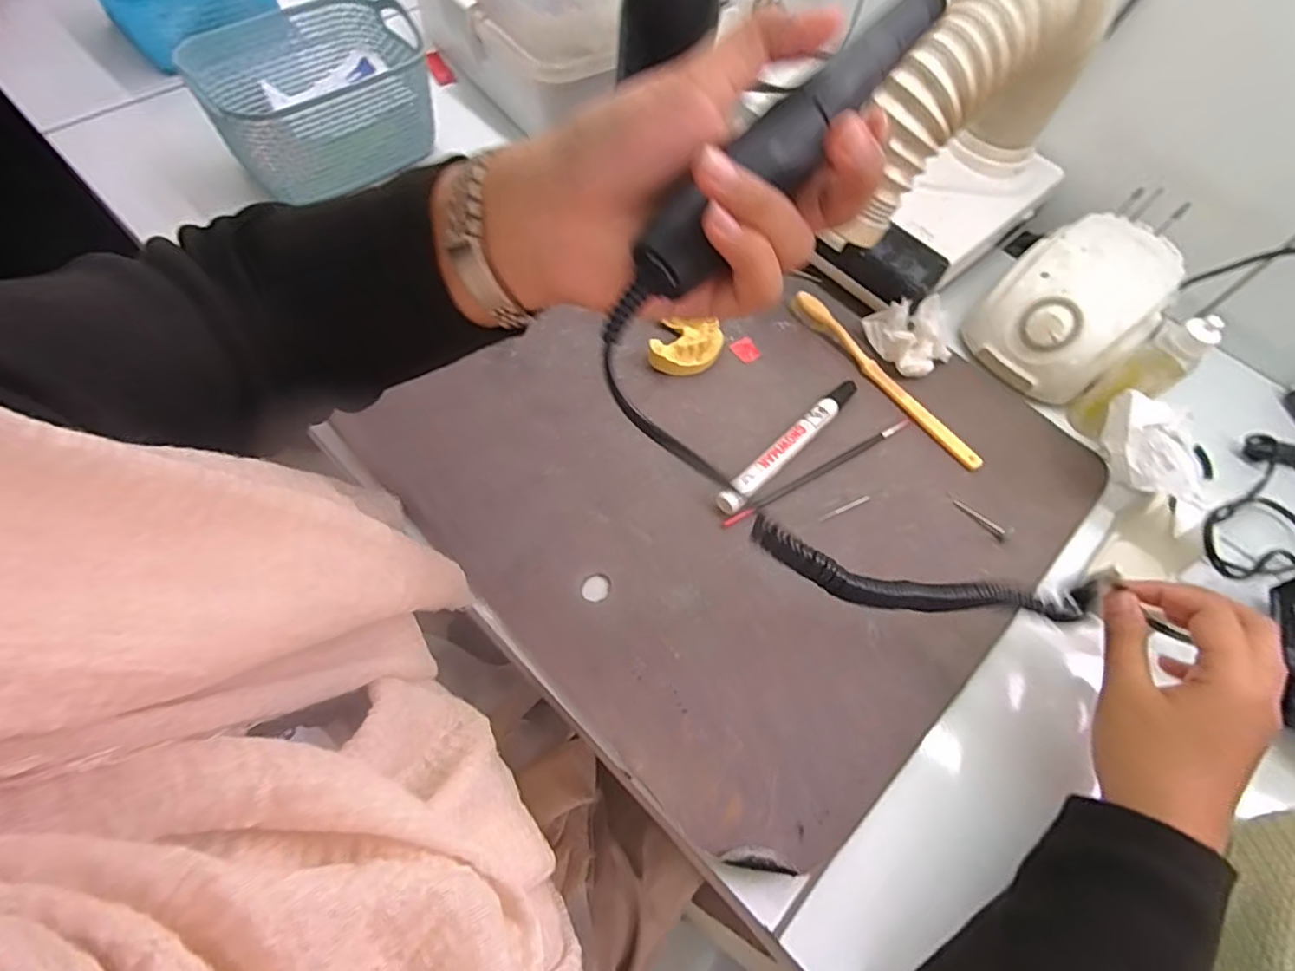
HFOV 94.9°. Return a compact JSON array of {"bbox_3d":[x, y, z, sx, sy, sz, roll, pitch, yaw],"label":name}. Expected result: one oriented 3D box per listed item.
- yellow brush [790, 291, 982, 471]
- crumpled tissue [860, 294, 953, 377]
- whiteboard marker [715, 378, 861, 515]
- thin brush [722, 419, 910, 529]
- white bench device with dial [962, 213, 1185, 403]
[{"bbox_3d":[0.178,-0.084,0.449,0.016,0.018,0.186,-33,70,-21],"label":"yellow brush"},{"bbox_3d":[0.197,-0.114,0.445,0.068,0.048,0.040,31,62,10],"label":"crumpled tissue"},{"bbox_3d":[0.102,-0.031,0.414,0.014,0.014,0.149,43,65,16],"label":"whiteboard marker"},{"bbox_3d":[0.121,-0.011,0.411,0.166,0.004,0.006,-27,68,-19],"label":"thin brush"},{"bbox_3d":[0.326,-0.137,0.456,0.133,0.078,0.105,-34,70,-22],"label":"white bench device with dial"}]

